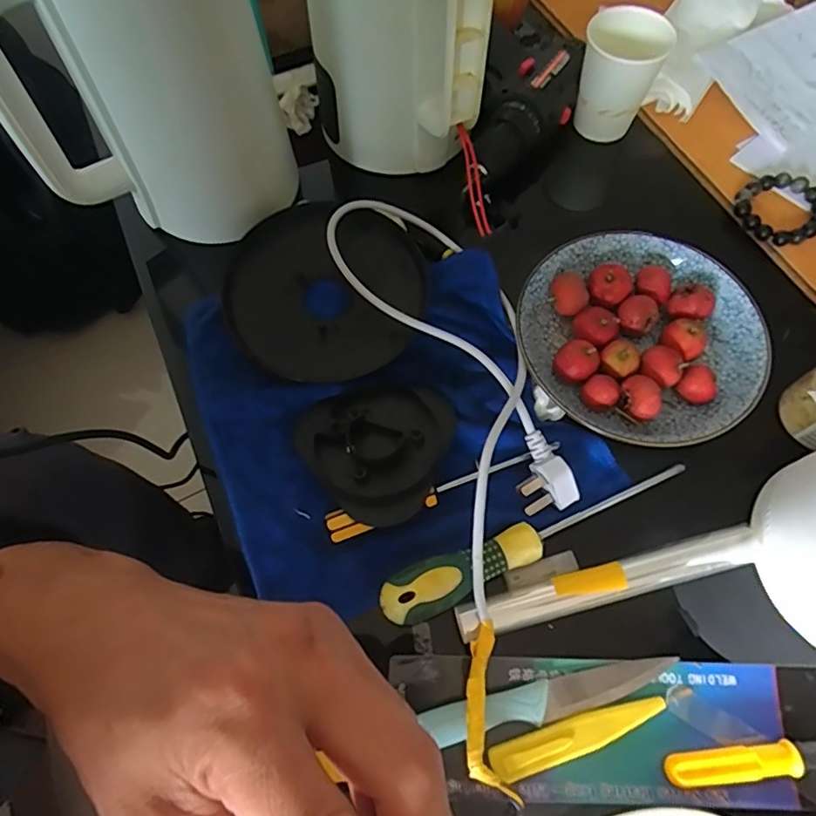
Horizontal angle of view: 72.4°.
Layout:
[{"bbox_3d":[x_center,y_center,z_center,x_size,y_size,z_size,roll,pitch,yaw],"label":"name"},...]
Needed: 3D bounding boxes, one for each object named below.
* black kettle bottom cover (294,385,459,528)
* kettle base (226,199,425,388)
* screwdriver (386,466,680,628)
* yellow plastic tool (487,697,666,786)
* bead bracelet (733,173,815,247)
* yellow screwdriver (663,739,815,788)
[{"bbox_3d":[-0.018,0.021,0.393,0.102,0.019,0.105,-39,71,-14],"label":"black kettle bottom cover"},{"bbox_3d":[-0.063,-0.095,0.444,0.156,0.035,0.156,-1,67,1],"label":"kettle base"},{"bbox_3d":[0.089,0.083,0.360,0.223,0.023,0.032,-21,68,-7],"label":"screwdriver"},{"bbox_3d":[0.100,0.191,0.325,0.107,0.014,0.022,-19,68,-6],"label":"yellow plastic tool"},{"bbox_3d":[0.329,-0.176,0.487,0.071,0.010,0.069,-28,69,-10],"label":"bead bracelet"},{"bbox_3d":[0.217,0.203,0.324,0.135,0.012,0.017,-8,67,-1],"label":"yellow screwdriver"}]

